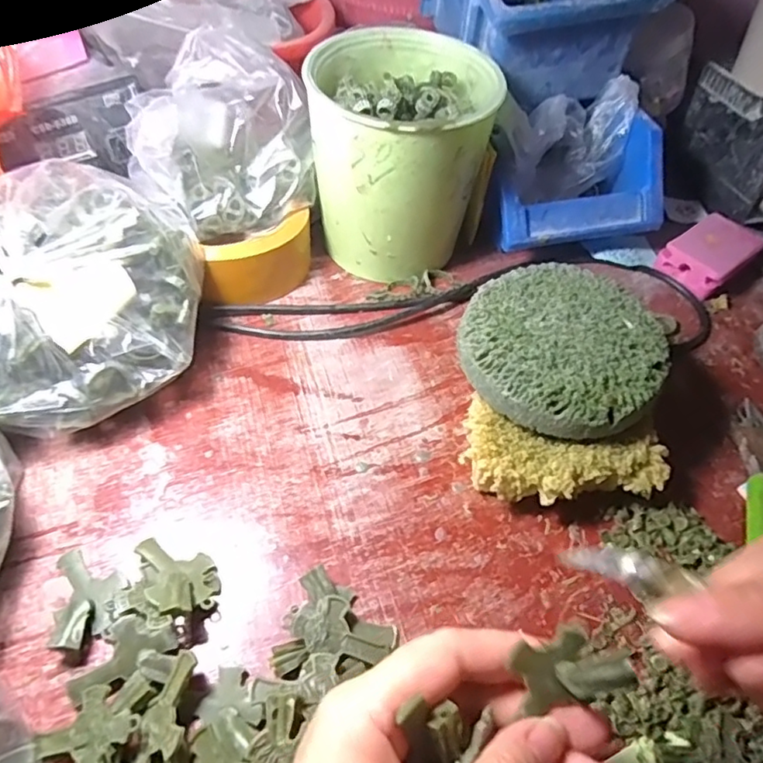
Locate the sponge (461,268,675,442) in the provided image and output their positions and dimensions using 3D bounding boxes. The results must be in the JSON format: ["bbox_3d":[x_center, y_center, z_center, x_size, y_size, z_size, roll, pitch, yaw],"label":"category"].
[{"bbox_3d":[0.094,-0.019,0.309,0.100,0.022,0.097,2,52,-3],"label":"sponge"}]

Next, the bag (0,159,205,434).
[{"bbox_3d":[-0.159,-0.042,0.314,0.117,0.098,0.130,-2,52,-6],"label":"bag"}]

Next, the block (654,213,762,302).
[{"bbox_3d":[0.240,-0.093,0.429,0.073,0.024,0.046,-30,60,-25],"label":"block"}]

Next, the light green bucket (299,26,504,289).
[{"bbox_3d":[0.010,-0.140,0.387,0.105,0.122,0.113,2,52,-3],"label":"light green bucket"}]

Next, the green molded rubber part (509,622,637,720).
[{"bbox_3d":[0.063,0.096,0.199,0.038,0.017,0.022,-32,62,15],"label":"green molded rubber part"}]

